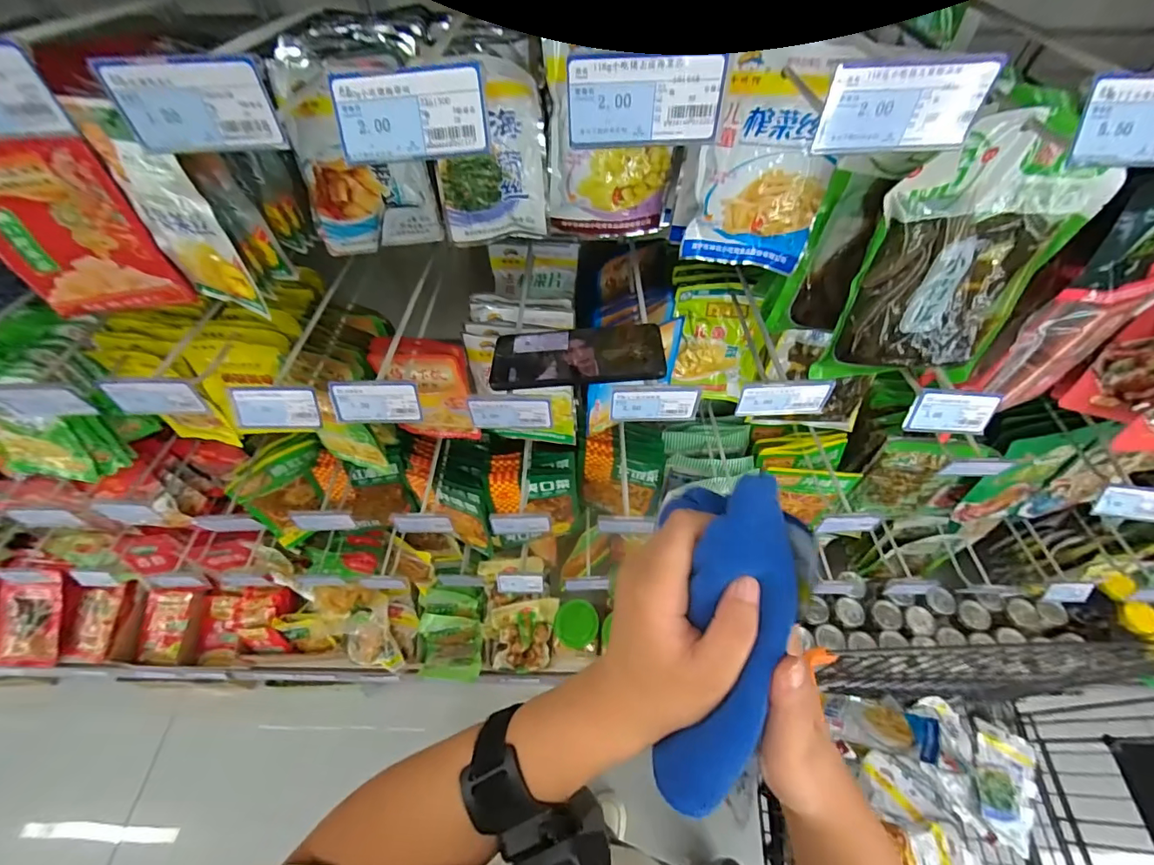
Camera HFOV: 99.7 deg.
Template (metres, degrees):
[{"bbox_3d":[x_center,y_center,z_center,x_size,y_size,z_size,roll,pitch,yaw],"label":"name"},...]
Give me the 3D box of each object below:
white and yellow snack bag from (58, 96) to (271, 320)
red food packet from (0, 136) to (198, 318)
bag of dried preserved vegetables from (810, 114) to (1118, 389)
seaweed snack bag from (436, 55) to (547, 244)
[{"bbox_3d":[-0.309,-0.163,0.383,0.103,0.153,0.018,25,58,17],"label":"white and yellow snack bag"},{"bbox_3d":[-0.423,-0.161,0.397,0.125,0.133,0.032,-5,54,-3],"label":"red food packet"},{"bbox_3d":[0.315,-0.131,0.413,0.147,0.230,0.033,3,54,2],"label":"bag of dried preserved vegetables"},{"bbox_3d":[-0.082,-0.251,0.449,0.100,0.148,0.019,-2,54,-1],"label":"seaweed snack bag"}]

